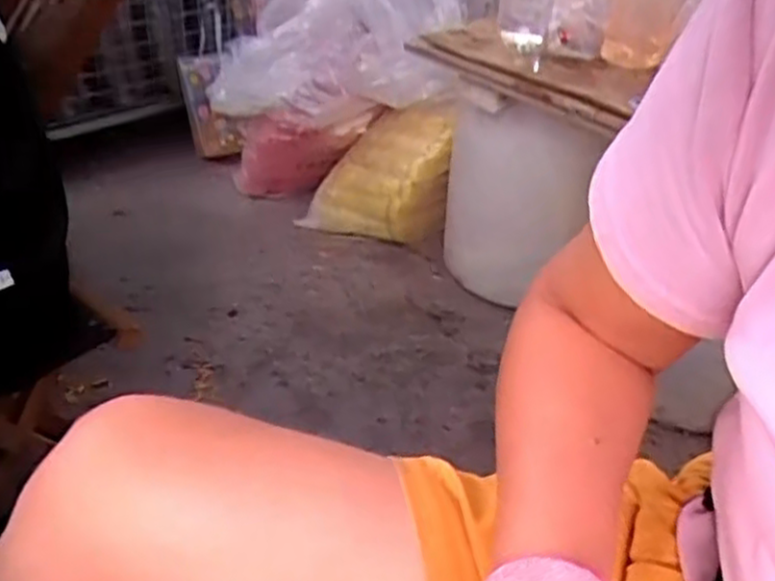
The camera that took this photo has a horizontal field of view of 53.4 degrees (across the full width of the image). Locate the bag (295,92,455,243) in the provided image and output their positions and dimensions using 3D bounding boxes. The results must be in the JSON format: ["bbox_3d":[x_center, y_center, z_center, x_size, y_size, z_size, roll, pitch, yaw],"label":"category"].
[{"bbox_3d":[-0.023,-0.244,1.609,0.296,0.303,0.112,13,35,11],"label":"bag"}]

